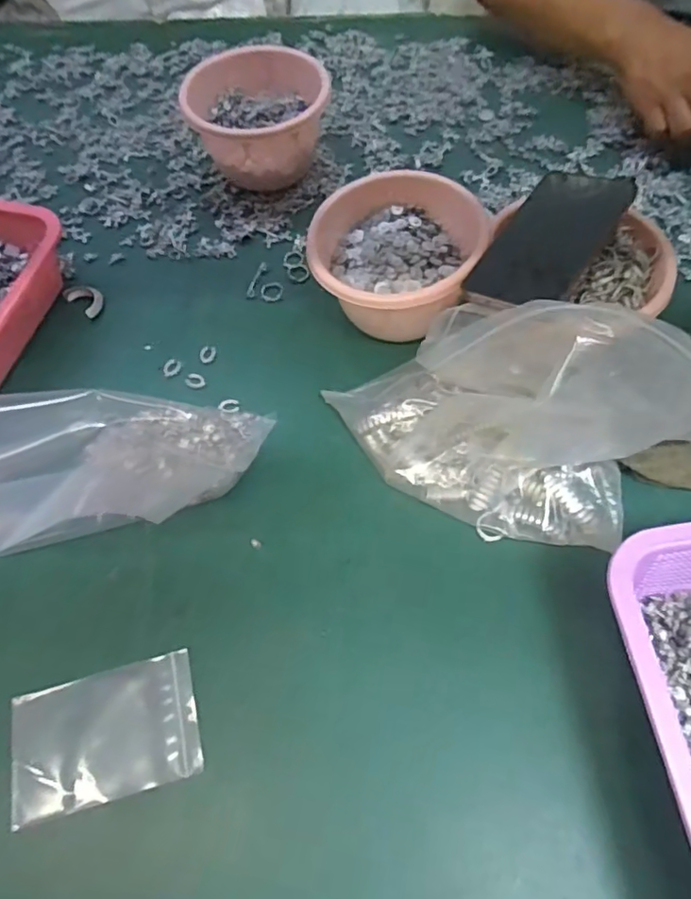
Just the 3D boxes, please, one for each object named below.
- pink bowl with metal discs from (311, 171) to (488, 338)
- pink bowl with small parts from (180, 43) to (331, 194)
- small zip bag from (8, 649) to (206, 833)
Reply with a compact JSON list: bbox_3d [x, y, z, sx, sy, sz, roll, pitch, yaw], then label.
[{"bbox_3d":[0.046,-0.165,0.503,0.140,0.090,0.128,-1,63,2],"label":"pink bowl with metal discs"},{"bbox_3d":[-0.091,-0.346,0.602,0.138,0.087,0.127,-1,63,2],"label":"pink bowl with small parts"},{"bbox_3d":[-0.161,0.191,0.378,0.120,0.008,0.079,-15,63,-5],"label":"small zip bag"}]

